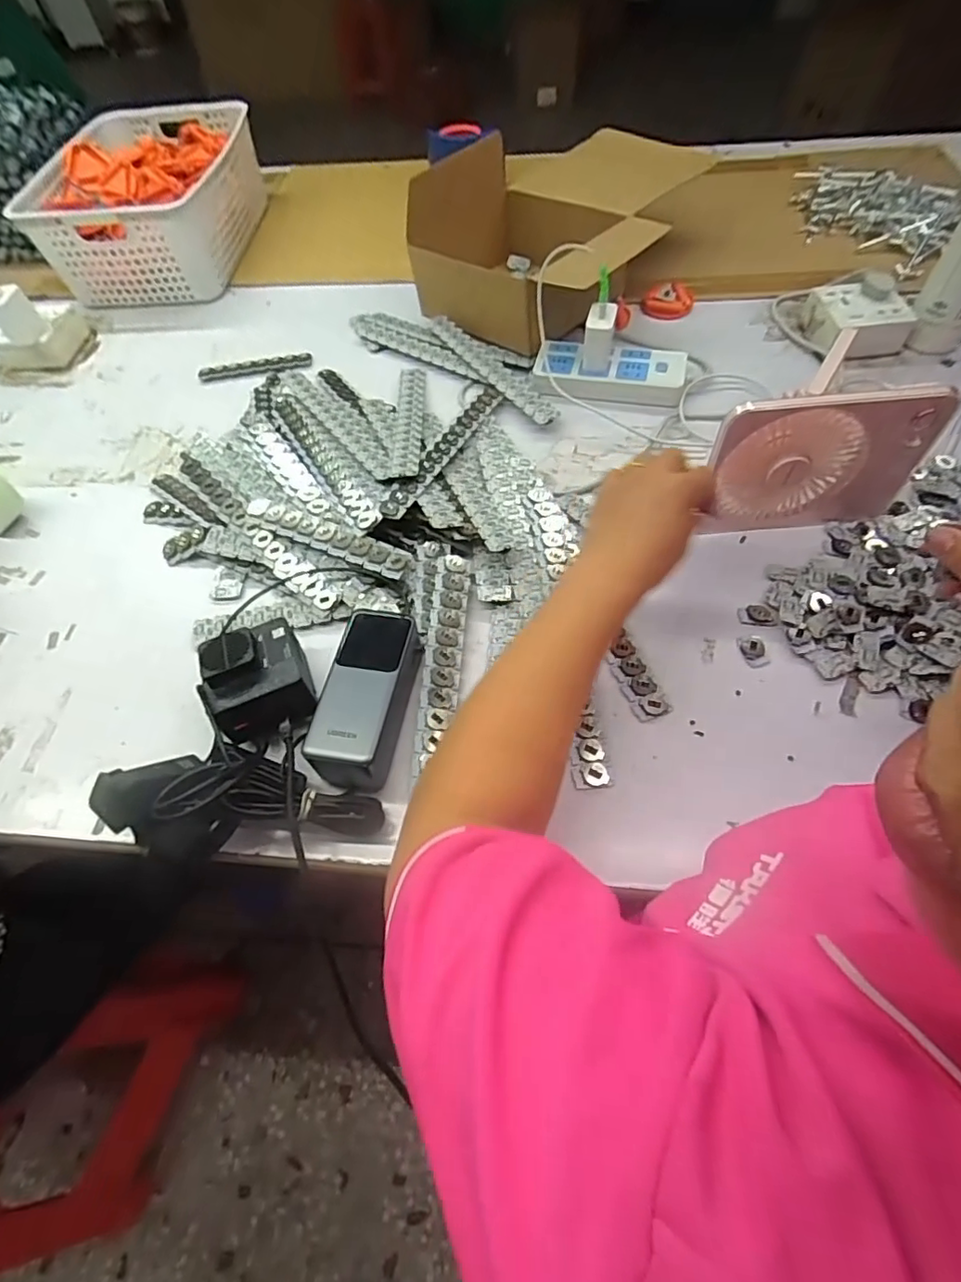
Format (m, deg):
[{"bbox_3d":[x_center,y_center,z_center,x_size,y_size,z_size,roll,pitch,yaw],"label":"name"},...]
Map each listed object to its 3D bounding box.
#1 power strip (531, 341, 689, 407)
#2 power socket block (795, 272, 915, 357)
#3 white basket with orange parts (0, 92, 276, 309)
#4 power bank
[{"bbox_3d":[0.146,-0.310,0.651,0.166,0.022,0.078,9,59,10],"label":"power strip"},{"bbox_3d":[0.435,-0.377,0.657,0.088,0.044,0.092,-9,58,-1],"label":"power socket block"},{"bbox_3d":[-0.490,-0.673,0.870,0.254,0.132,0.351,1,58,5],"label":"white basket with orange parts"},{"bbox_3d":[-0.082,0.040,0.436,0.059,0.046,0.132,9,59,10],"label":"power bank"}]

